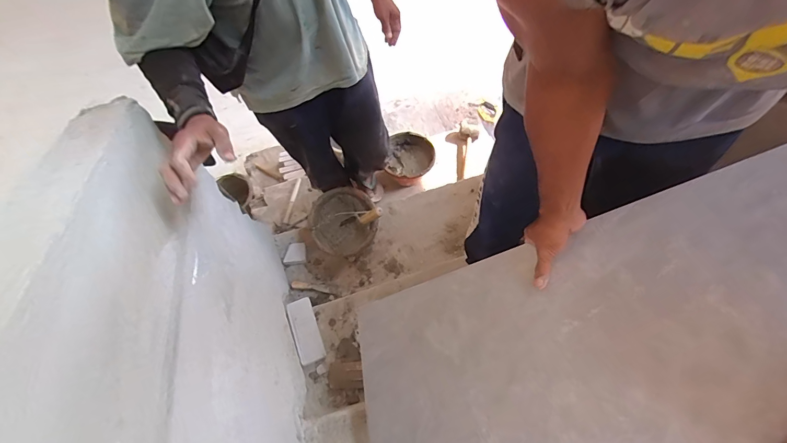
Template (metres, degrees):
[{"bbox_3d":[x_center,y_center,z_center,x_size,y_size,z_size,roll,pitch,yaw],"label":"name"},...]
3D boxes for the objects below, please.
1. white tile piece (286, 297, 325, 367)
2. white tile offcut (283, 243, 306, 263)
[{"bbox_3d":[-0.275,0.338,1.157,0.079,0.013,0.197,-9,58,-29],"label":"white tile piece"},{"bbox_3d":[-0.386,0.120,1.447,0.083,0.004,0.075,-6,64,-14],"label":"white tile offcut"}]

